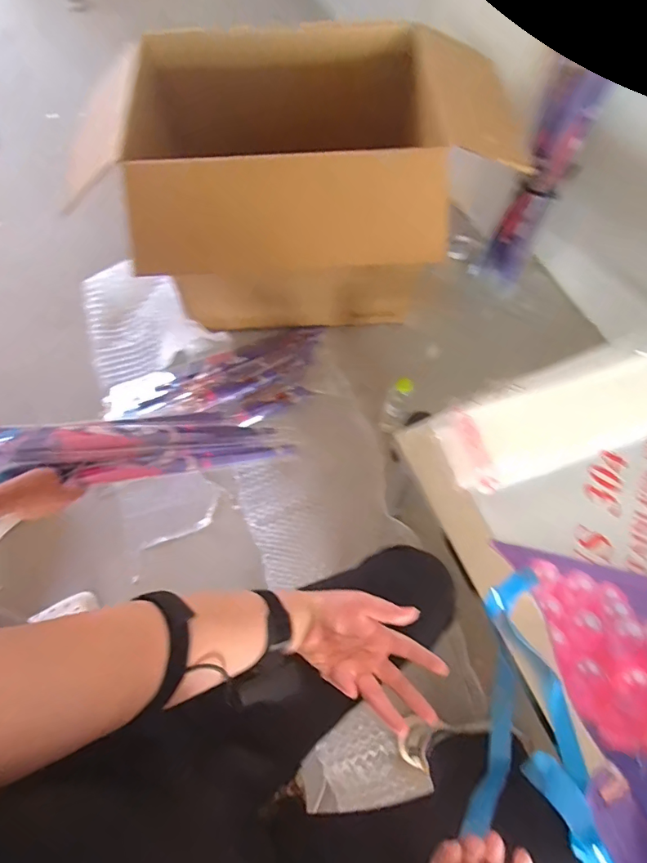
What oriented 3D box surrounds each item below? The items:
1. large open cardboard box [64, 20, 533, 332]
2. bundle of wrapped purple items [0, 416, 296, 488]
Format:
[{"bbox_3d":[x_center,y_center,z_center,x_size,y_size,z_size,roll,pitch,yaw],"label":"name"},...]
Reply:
[{"bbox_3d":[-0.088,-0.584,1.151,0.728,0.497,0.469,-8,68,-5],"label":"large open cardboard box"},{"bbox_3d":[-0.323,0.025,0.824,0.567,0.044,0.126,-1,63,-37],"label":"bundle of wrapped purple items"}]

